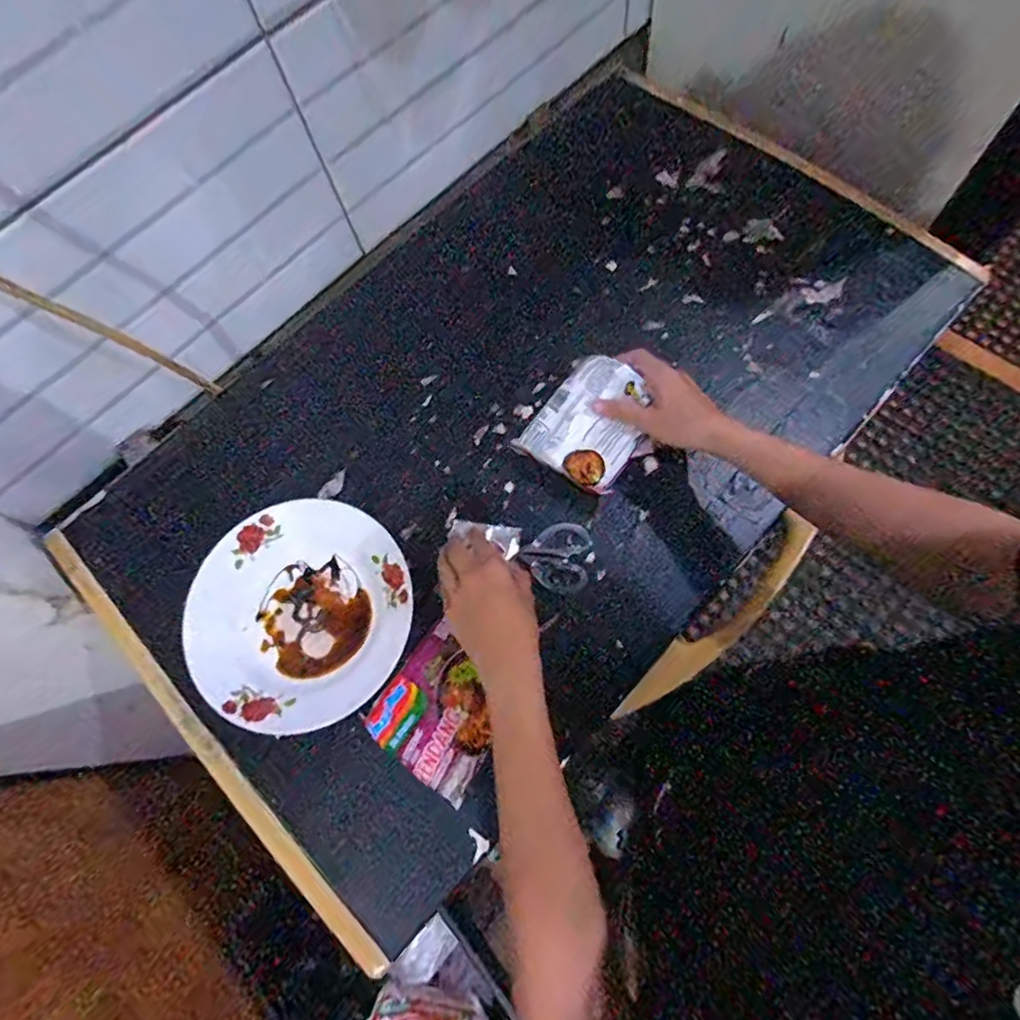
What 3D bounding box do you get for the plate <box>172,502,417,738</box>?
[{"bbox_3d":[-0.192,0.093,0.522,0.198,0.040,0.195,0,74,1],"label":"plate"}]

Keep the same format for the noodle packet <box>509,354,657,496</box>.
[{"bbox_3d":[0.080,-0.084,0.541,0.102,0.030,0.119,39,78,12],"label":"noodle packet"}]

